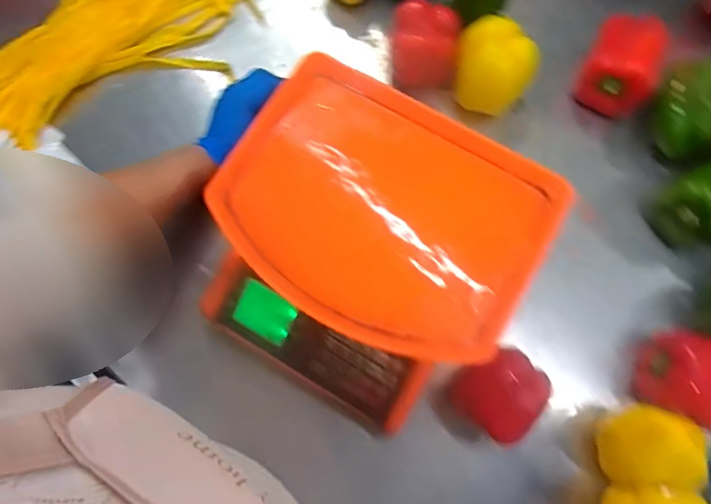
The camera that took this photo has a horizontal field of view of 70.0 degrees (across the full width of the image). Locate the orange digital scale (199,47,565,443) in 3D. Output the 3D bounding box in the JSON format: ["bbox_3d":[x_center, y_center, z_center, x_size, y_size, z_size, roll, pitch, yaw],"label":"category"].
[{"bbox_3d":[0.010,-0.005,0.494,0.285,0.113,0.275,31,78,7],"label":"orange digital scale"}]

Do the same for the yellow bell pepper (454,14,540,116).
[{"bbox_3d":[0.160,-0.214,0.588,0.090,0.080,0.068,25,77,6],"label":"yellow bell pepper"}]

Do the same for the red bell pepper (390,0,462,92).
[{"bbox_3d":[0.080,-0.247,0.594,0.080,0.082,0.072,3,76,0],"label":"red bell pepper"}]

